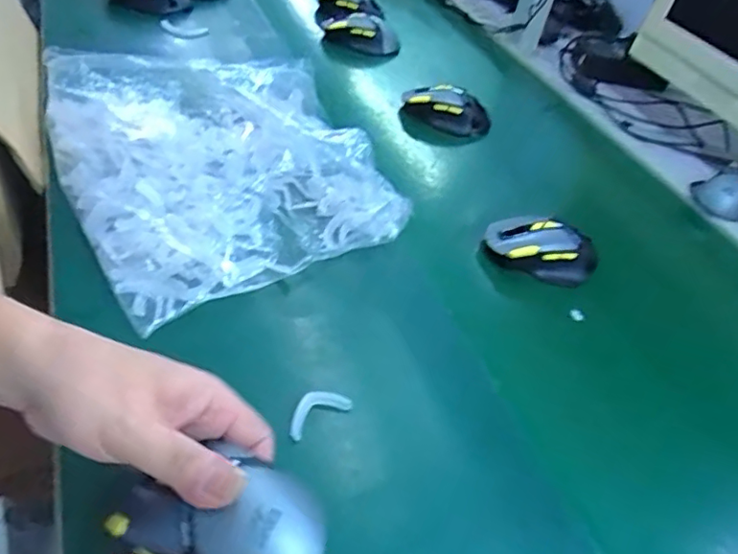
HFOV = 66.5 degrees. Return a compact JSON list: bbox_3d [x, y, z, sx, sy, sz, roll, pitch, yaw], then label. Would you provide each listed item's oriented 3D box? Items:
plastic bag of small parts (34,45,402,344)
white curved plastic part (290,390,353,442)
[{"bbox_3d":[-0.145,-0.131,0.548,0.286,0.065,0.329,-23,49,-25],"label":"plastic bag of small parts"},{"bbox_3d":[-0.036,0.091,0.388,0.048,0.013,0.020,-27,51,-28],"label":"white curved plastic part"}]

